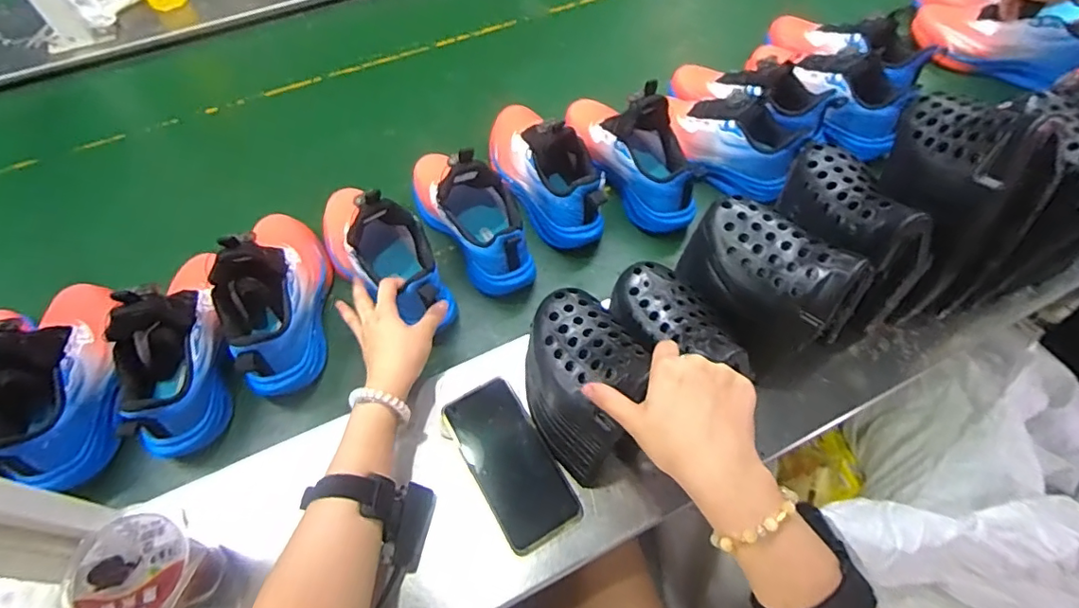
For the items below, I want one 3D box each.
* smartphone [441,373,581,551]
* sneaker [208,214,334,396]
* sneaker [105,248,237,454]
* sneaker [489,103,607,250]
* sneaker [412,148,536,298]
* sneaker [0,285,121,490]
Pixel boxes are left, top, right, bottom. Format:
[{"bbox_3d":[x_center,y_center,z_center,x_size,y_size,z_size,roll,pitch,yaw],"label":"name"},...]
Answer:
[{"bbox_3d":[-0.030,0.154,0.524,0.077,0.013,0.157,-34,74,-1],"label":"smartphone"},{"bbox_3d":[-0.297,-0.026,0.586,0.083,0.133,0.222,-7,58,-3],"label":"sneaker"},{"bbox_3d":[-0.390,0.030,0.568,0.090,0.143,0.232,-19,60,-10],"label":"sneaker"},{"bbox_3d":[-0.004,-0.189,0.707,0.110,0.118,0.249,-25,61,-14],"label":"sneaker"},{"bbox_3d":[-0.085,-0.126,0.642,0.082,0.127,0.211,-31,63,-17],"label":"sneaker"},{"bbox_3d":[-0.502,0.065,0.529,0.091,0.129,0.213,-23,60,-13],"label":"sneaker"}]

